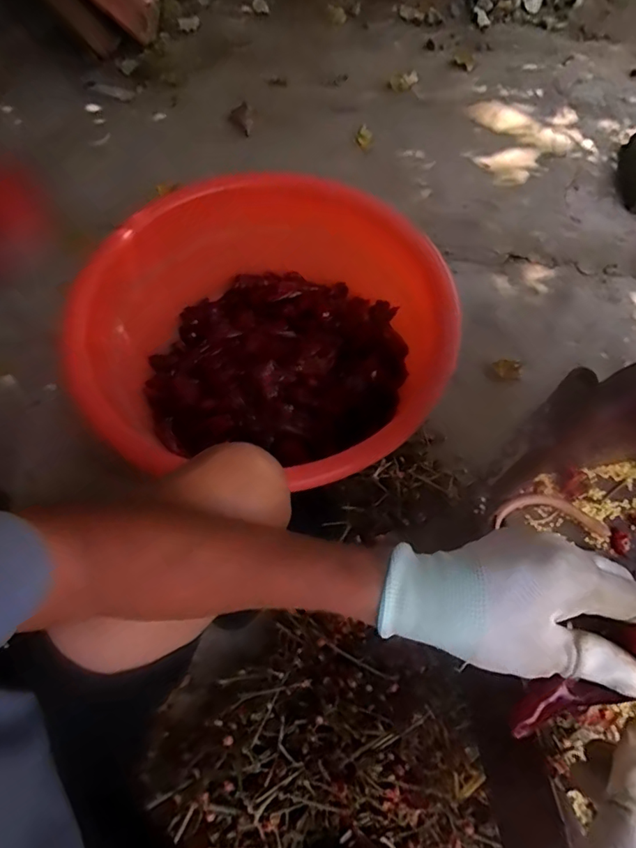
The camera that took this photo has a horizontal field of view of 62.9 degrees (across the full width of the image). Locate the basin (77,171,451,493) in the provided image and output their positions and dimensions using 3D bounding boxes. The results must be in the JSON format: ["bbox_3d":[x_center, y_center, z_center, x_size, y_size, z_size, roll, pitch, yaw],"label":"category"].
[{"bbox_3d":[-0.084,-0.175,0.888,0.537,0.206,0.539,1,67,-2],"label":"basin"}]

